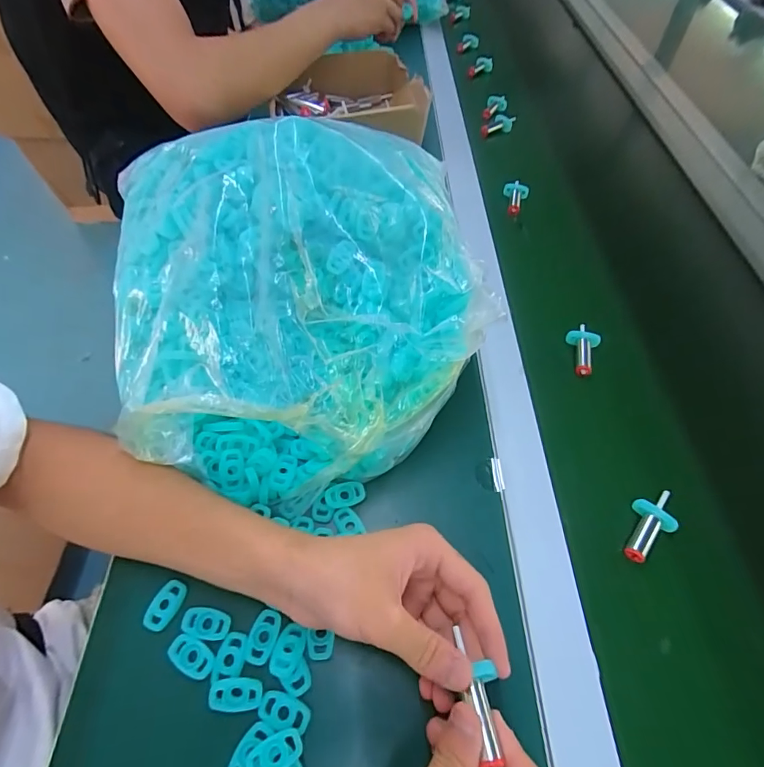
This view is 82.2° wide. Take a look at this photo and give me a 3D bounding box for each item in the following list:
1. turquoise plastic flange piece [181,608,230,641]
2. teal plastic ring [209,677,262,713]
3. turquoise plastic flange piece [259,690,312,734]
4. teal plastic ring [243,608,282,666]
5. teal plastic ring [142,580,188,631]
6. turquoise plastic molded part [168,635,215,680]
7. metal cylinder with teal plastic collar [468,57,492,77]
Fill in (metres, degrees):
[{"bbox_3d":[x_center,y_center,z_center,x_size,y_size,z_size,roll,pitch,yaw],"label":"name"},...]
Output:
[{"bbox_3d":[-0.120,0.164,0.299,0.033,0.004,0.018,6,58,5],"label":"turquoise plastic flange piece"},{"bbox_3d":[-0.092,0.196,0.276,0.032,0.004,0.018,0,57,1],"label":"teal plastic ring"},{"bbox_3d":[-0.061,0.204,0.271,0.032,0.005,0.018,14,59,10],"label":"turquoise plastic flange piece"},{"bbox_3d":[-0.080,0.171,0.295,0.020,0.004,0.031,16,59,11],"label":"teal plastic ring"},{"bbox_3d":[-0.152,0.156,0.308,0.019,0.005,0.032,22,60,14],"label":"teal plastic ring"},{"bbox_3d":[-0.126,0.179,0.288,0.032,0.004,0.018,22,60,14],"label":"turquoise plastic molded part"},{"bbox_3d":[0.180,-0.586,0.813,0.023,0.023,0.071,35,64,21],"label":"metal cylinder with teal plastic collar"}]

